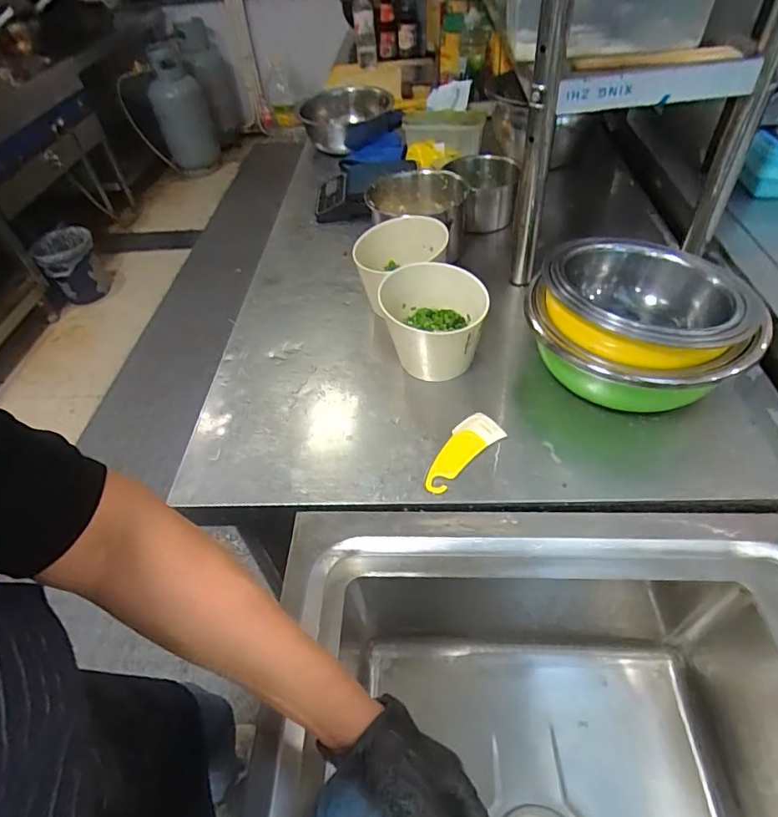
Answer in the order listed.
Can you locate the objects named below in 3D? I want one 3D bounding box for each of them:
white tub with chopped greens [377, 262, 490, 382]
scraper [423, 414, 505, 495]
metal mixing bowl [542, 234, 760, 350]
[{"bbox_3d":[0.065,-0.111,0.686,0.133,0.120,0.124,-3,48,3],"label":"white tub with chopped greens"},{"bbox_3d":[0.087,0.054,0.612,0.049,0.007,0.125,32,58,29],"label":"scraper"},{"bbox_3d":[0.304,-0.128,0.612,0.210,0.073,0.210,-3,48,3],"label":"metal mixing bowl"}]

